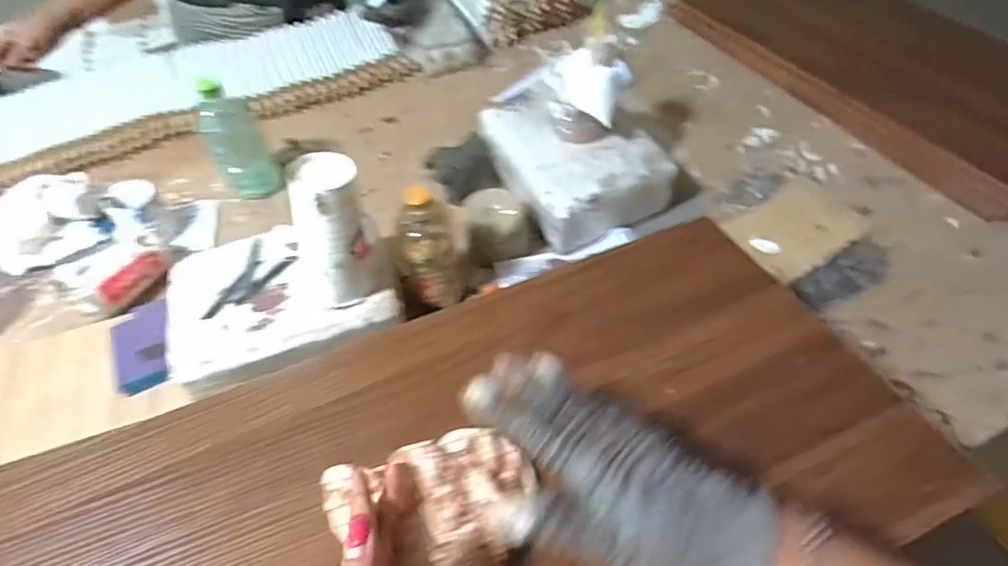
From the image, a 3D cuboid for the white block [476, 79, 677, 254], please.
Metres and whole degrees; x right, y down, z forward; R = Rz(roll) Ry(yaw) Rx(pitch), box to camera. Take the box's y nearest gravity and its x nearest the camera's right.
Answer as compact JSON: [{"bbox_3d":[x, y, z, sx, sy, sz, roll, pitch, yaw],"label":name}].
[{"bbox_3d":[0.099,-0.201,0.903,0.201,0.113,0.292,-24,55,-15],"label":"white block"}]

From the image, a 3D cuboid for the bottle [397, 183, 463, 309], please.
[{"bbox_3d":[-0.094,-0.040,0.739,0.072,0.213,0.076,-6,52,-2],"label":"bottle"}]

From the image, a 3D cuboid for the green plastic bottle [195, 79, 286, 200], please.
[{"bbox_3d":[-0.412,-0.203,0.899,0.083,0.201,0.065,-27,55,-17],"label":"green plastic bottle"}]

